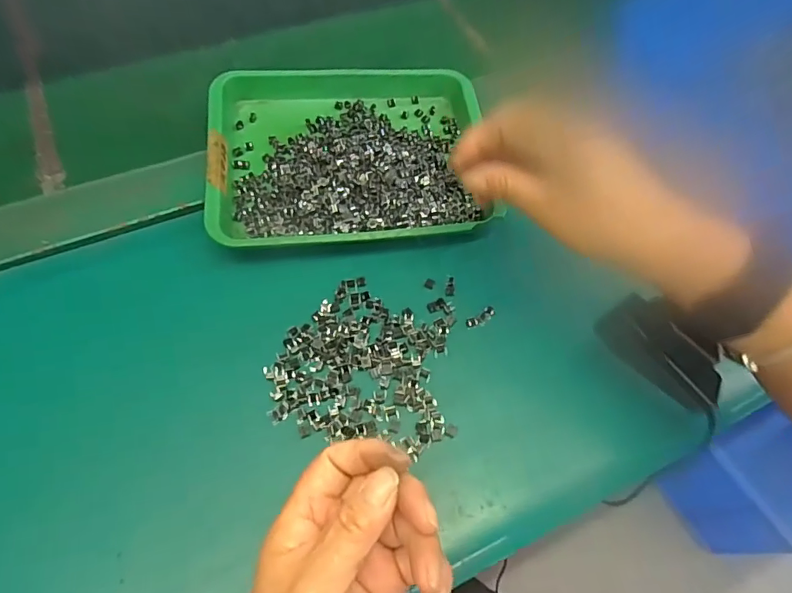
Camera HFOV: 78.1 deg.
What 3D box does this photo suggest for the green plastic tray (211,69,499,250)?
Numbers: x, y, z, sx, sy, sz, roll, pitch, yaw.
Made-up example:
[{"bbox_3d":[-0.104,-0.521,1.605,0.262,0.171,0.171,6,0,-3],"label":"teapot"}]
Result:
[{"bbox_3d":[-0.035,-0.116,0.391,0.214,0.034,0.182,-6,61,-6],"label":"green plastic tray"}]

